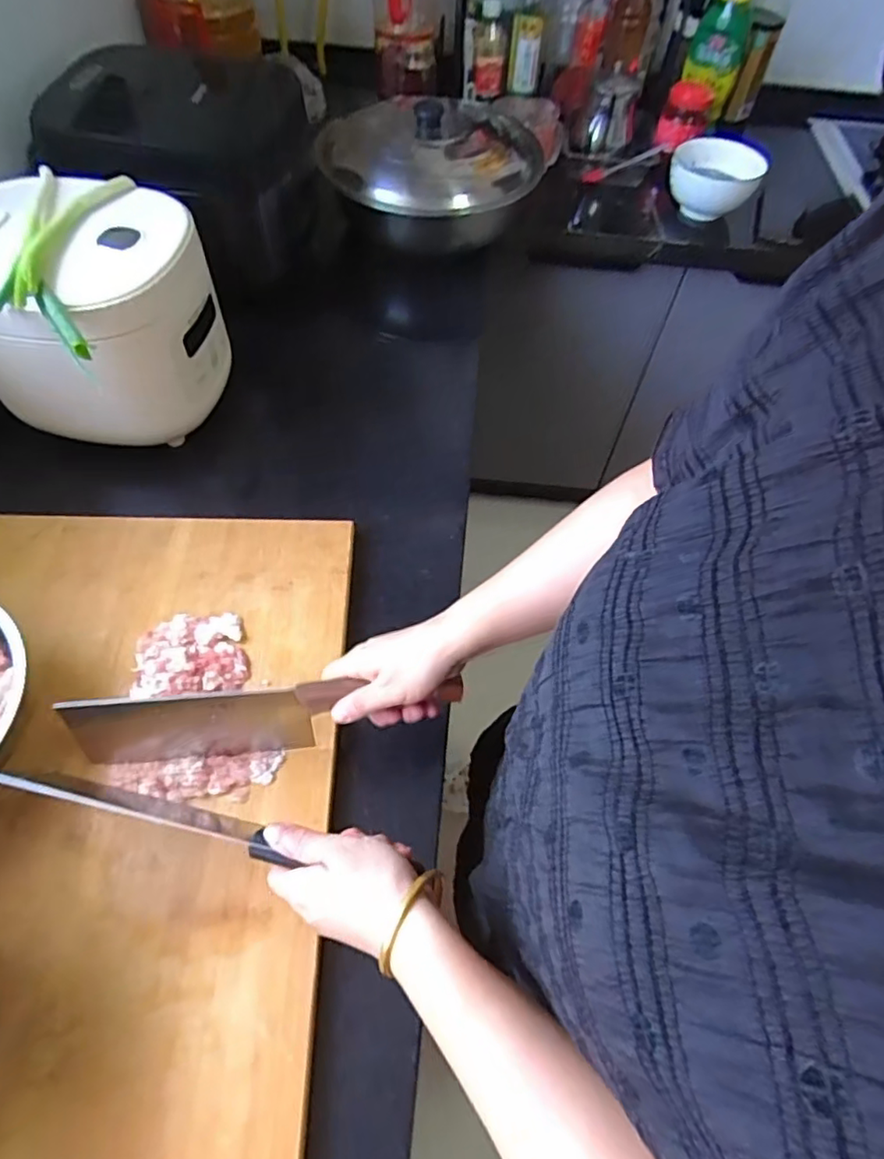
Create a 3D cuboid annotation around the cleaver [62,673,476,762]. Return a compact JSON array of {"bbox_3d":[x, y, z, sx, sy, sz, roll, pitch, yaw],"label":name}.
[{"bbox_3d":[-0.150,0.108,0.481,0.327,0.082,0.054,-9,57,12],"label":"cleaver"}]

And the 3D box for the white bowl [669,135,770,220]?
[{"bbox_3d":[0.458,-0.673,1.010,0.143,0.092,0.139,2,58,-2],"label":"white bowl"}]

